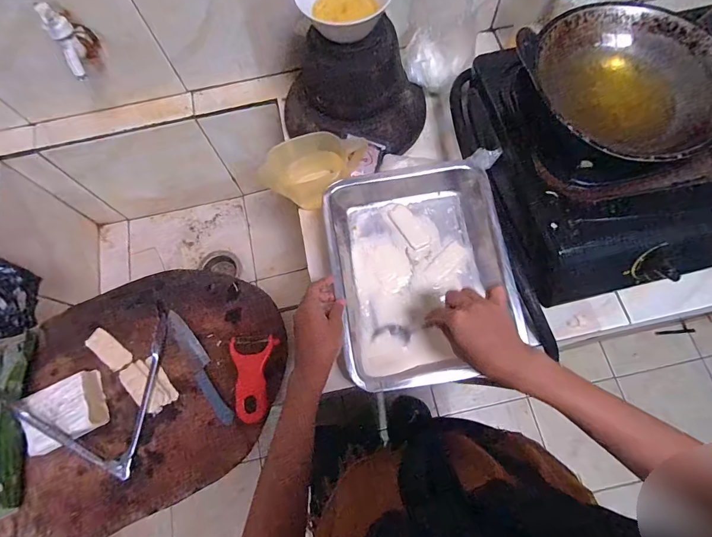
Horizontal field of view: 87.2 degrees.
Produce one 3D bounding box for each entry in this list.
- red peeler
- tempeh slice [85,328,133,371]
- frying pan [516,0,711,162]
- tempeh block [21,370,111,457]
[{"bbox_3d":[-0.138,0.148,0.502,0.062,0.009,0.109,-4,70,1],"label":"red peeler"},{"bbox_3d":[-0.347,0.114,0.524,0.071,0.005,0.030,35,76,14],"label":"tempeh slice"},{"bbox_3d":[0.342,-0.229,0.477,0.205,0.072,0.226,-22,71,-5],"label":"frying pan"},{"bbox_3d":[-0.378,0.186,0.482,0.086,0.035,0.075,-25,71,-6],"label":"tempeh block"}]

